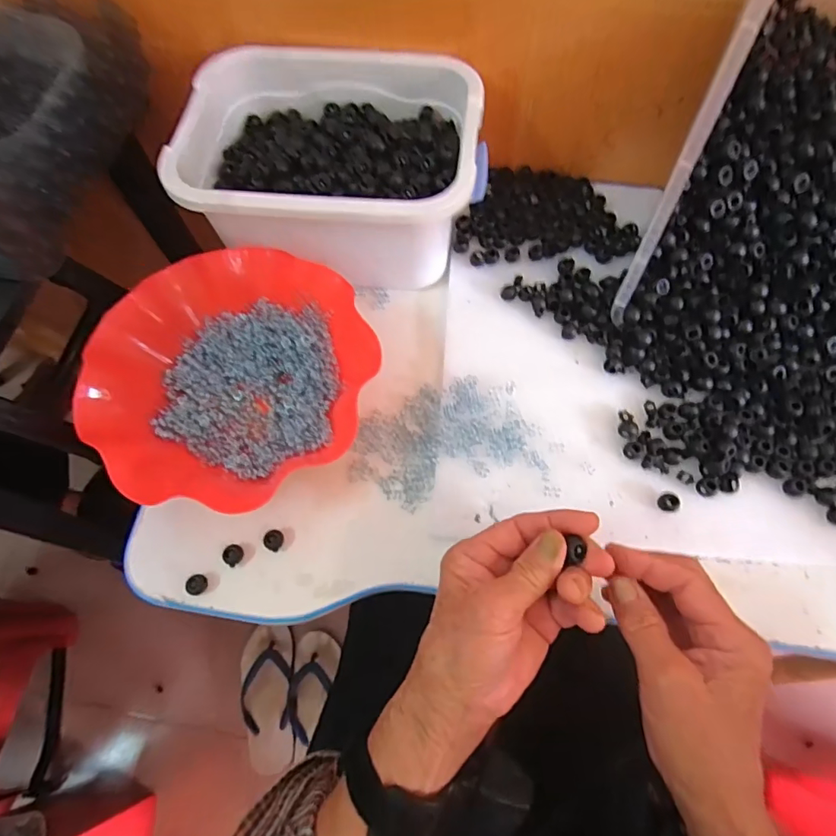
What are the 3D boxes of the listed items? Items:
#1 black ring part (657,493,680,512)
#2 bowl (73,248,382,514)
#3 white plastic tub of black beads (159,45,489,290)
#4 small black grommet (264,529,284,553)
[{"bbox_3d":[0.190,0.064,0.387,0.015,0.006,0.015,-1,69,2],"label":"black ring part"},{"bbox_3d":[-0.152,-0.031,0.420,0.220,0.066,0.211,-1,69,2],"label":"bowl"},{"bbox_3d":[-0.071,-0.228,0.468,0.249,0.107,0.181,2,69,3],"label":"white plastic tub of black beads"},{"bbox_3d":[-0.113,0.095,0.400,0.016,0.010,0.015,-1,69,2],"label":"small black grommet"}]

